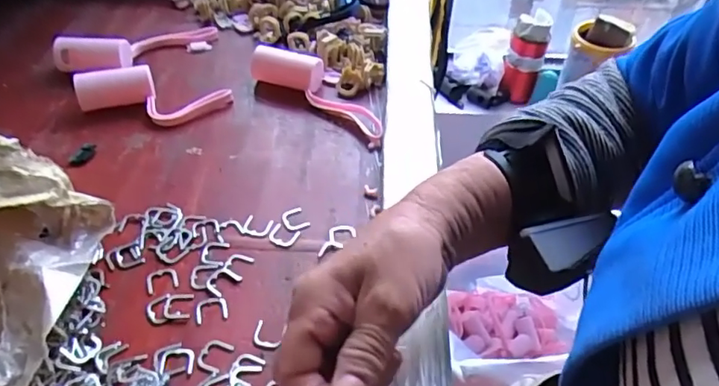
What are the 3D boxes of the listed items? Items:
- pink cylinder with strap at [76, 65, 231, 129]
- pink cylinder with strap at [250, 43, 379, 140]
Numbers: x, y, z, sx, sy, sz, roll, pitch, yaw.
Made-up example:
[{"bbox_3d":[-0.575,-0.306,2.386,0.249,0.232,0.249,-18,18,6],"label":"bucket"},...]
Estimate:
[{"bbox_3d":[-0.180,-0.086,0.487,0.124,0.032,0.046,5,44,4],"label":"pink cylinder with strap"},{"bbox_3d":[-0.032,-0.097,0.500,0.148,0.035,0.039,30,51,27],"label":"pink cylinder with strap"}]

